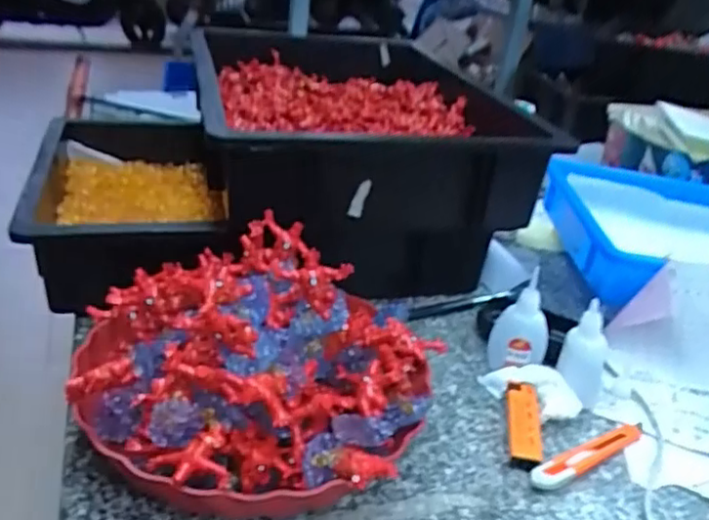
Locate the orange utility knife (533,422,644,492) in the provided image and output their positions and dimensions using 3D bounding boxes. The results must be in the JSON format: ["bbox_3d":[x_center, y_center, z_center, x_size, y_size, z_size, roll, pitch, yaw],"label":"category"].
[{"bbox_3d":[0.178,0.143,0.502,0.122,0.012,0.018,-15,33,-33],"label":"orange utility knife"}]

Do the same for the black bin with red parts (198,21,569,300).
[{"bbox_3d":[-0.002,-0.121,0.773,0.330,0.176,0.447,-3,28,-14],"label":"black bin with red parts"}]

